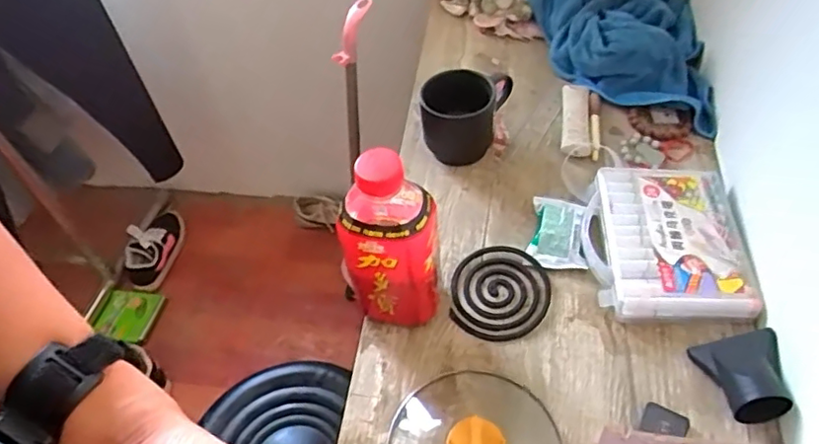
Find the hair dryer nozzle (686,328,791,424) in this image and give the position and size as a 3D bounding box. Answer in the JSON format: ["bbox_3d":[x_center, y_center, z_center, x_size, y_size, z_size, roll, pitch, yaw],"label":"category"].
[{"bbox_3d":[0.306,0.140,0.552,0.065,0.049,0.079,-5,52,1],"label":"hair dryer nozzle"}]

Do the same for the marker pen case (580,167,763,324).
[{"bbox_3d":[0.273,0.022,0.660,0.162,0.043,0.186,3,52,7],"label":"marker pen case"}]

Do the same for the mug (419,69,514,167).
[{"bbox_3d":[0.069,-0.139,0.781,0.097,0.096,0.096,14,54,15],"label":"mug"}]

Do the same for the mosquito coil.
[{"bbox_3d":[0.098,0.076,0.663,0.104,0.011,0.108,-2,52,3],"label":"mosquito coil"}]

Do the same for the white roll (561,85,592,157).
[{"bbox_3d":[0.218,-0.133,0.799,0.035,0.031,0.120,5,53,8],"label":"white roll"}]

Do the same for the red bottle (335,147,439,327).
[{"bbox_3d":[-0.014,0.019,0.585,0.086,0.216,0.076,8,53,11],"label":"red bottle"}]

